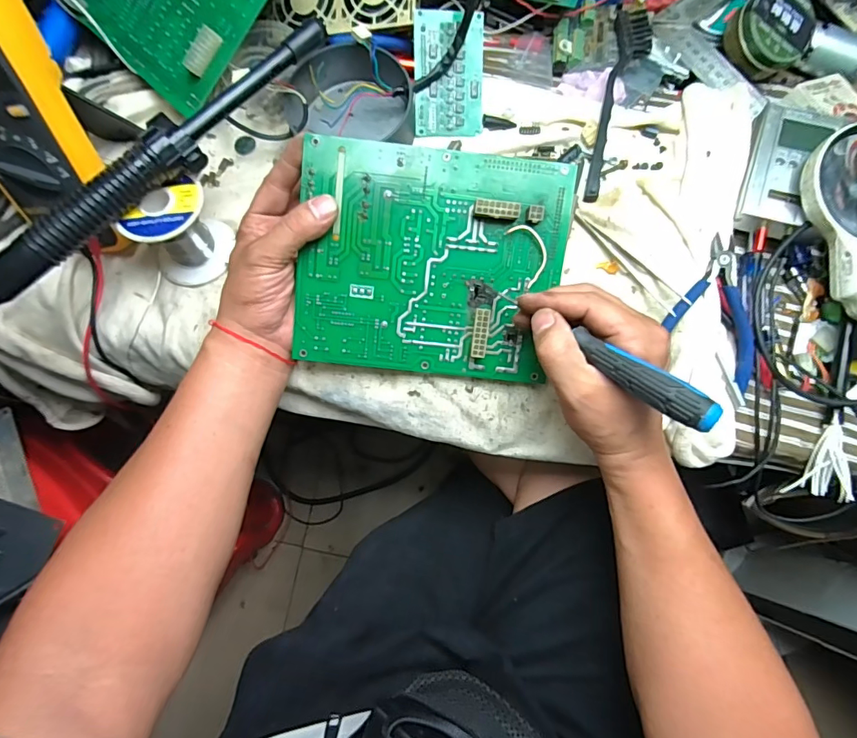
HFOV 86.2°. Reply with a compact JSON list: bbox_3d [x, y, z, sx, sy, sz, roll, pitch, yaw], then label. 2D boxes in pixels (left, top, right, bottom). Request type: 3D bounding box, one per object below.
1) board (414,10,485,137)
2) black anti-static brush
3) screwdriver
[{"bbox_3d":[0.019,-0.256,0.399,0.060,0.011,0.096,-2,107,-6],"label":"board"},{"bbox_3d":[0.165,-0.233,0.395,0.033,0.021,0.186,15,77,4],"label":"black anti-static brush"},{"bbox_3d":[0.099,-0.016,0.282,0.017,0.019,0.160,-44,54,-9],"label":"screwdriver"}]

